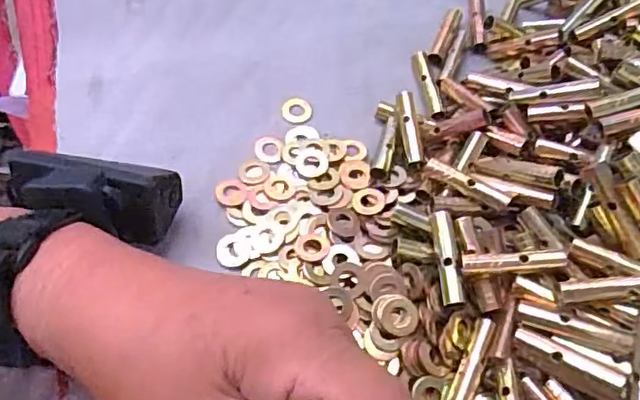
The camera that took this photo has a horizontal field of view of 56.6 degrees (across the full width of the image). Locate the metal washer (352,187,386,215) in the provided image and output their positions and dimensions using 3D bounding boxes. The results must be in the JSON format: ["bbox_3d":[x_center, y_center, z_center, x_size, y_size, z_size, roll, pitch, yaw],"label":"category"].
[{"bbox_3d":[0.024,0.000,0.291,0.016,0.004,0.016,1,59,-2],"label":"metal washer"}]

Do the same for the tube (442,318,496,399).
[{"bbox_3d":[0.062,0.070,0.247,0.011,0.011,0.043,25,61,11],"label":"tube"}]

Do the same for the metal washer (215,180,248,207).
[{"bbox_3d":[-0.044,-0.004,0.295,0.016,0.004,0.016,-4,59,-6],"label":"metal washer"}]

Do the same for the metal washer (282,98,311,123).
[{"bbox_3d":[-0.013,-0.050,0.326,0.016,0.004,0.016,-2,59,-4],"label":"metal washer"}]

